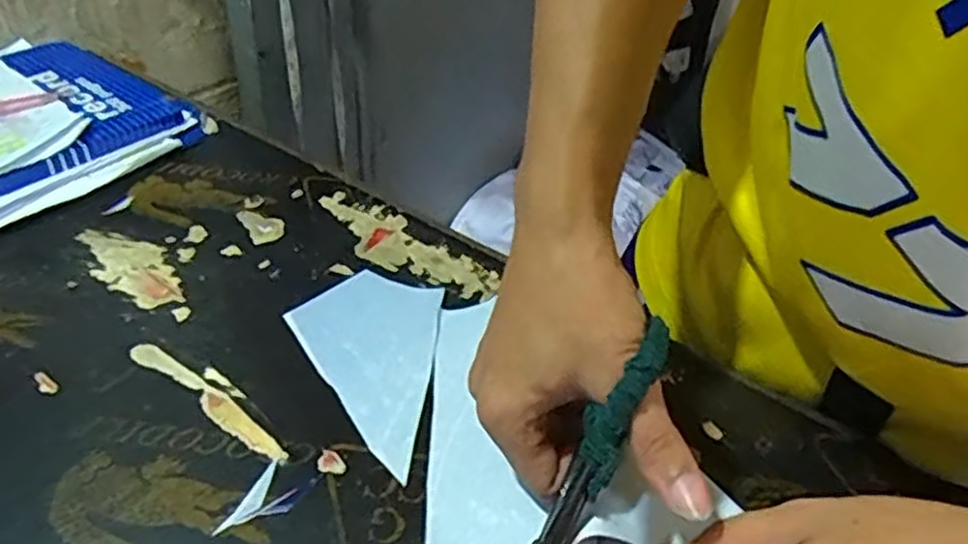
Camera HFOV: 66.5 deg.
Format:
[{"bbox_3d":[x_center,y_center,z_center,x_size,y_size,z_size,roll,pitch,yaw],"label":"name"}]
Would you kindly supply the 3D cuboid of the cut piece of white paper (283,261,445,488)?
[{"bbox_3d":[-0.075,0.050,0.433,0.086,0.004,0.146,5,40,1],"label":"cut piece of white paper"}]

